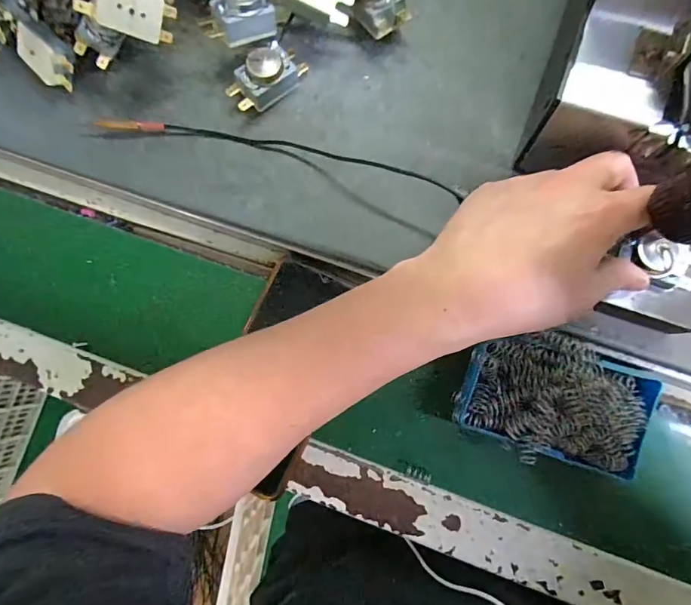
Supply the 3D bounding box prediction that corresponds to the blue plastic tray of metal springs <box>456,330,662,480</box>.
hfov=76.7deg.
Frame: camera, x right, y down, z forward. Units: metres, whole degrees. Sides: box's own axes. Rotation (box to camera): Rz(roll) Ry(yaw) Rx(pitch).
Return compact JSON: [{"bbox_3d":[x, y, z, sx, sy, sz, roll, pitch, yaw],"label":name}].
[{"bbox_3d":[0.140,0.062,0.294,0.114,0.034,0.073,18,85,7],"label":"blue plastic tray of metal springs"}]

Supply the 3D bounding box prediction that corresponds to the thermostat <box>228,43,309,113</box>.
[{"bbox_3d":[-0.056,-0.160,0.312,0.056,0.025,0.027,-38,81,0],"label":"thermostat"}]

